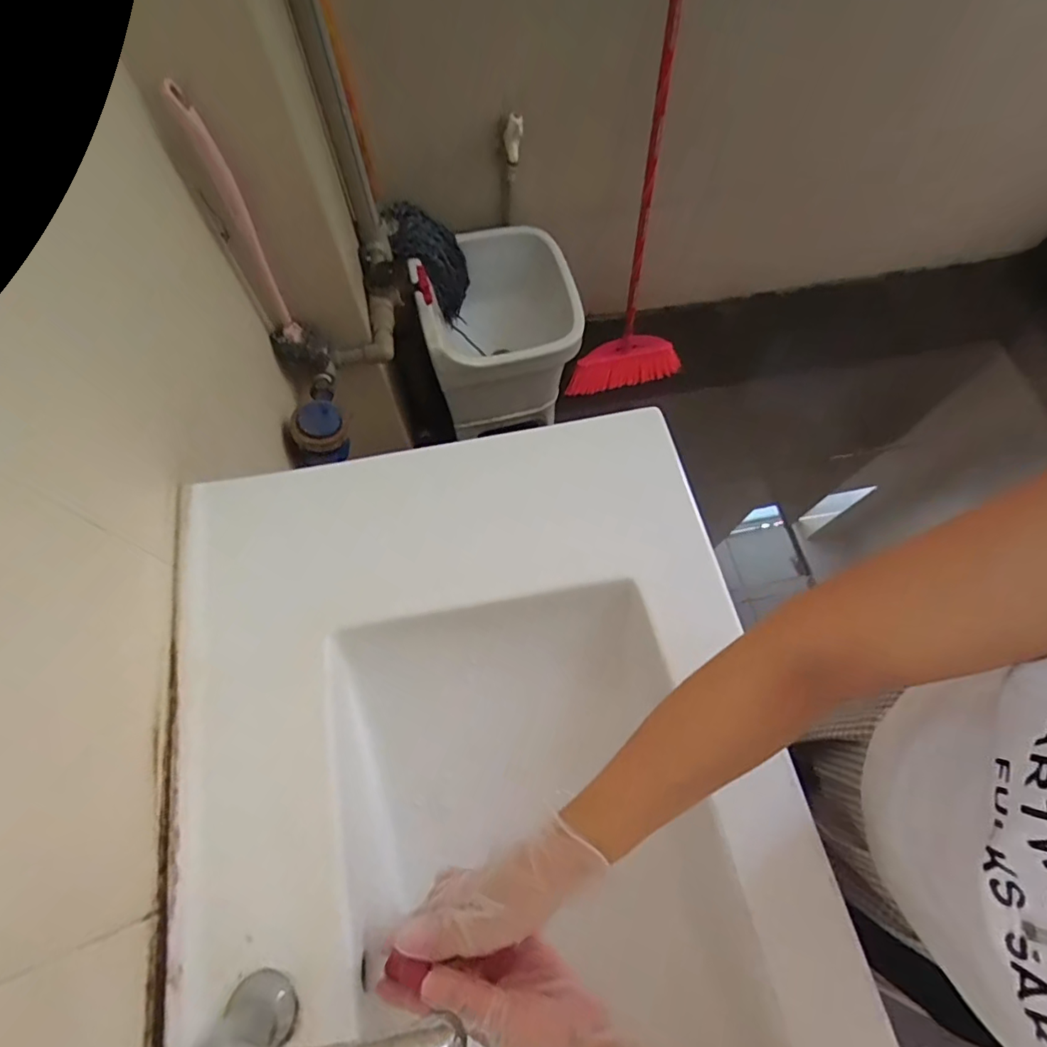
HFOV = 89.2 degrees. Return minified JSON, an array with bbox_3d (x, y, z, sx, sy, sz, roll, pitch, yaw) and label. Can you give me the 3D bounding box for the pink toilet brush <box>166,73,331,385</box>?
[{"bbox_3d":[-0.354,-0.336,0.704,0.073,0.368,0.062,-29,70,-13],"label":"pink toilet brush"}]

